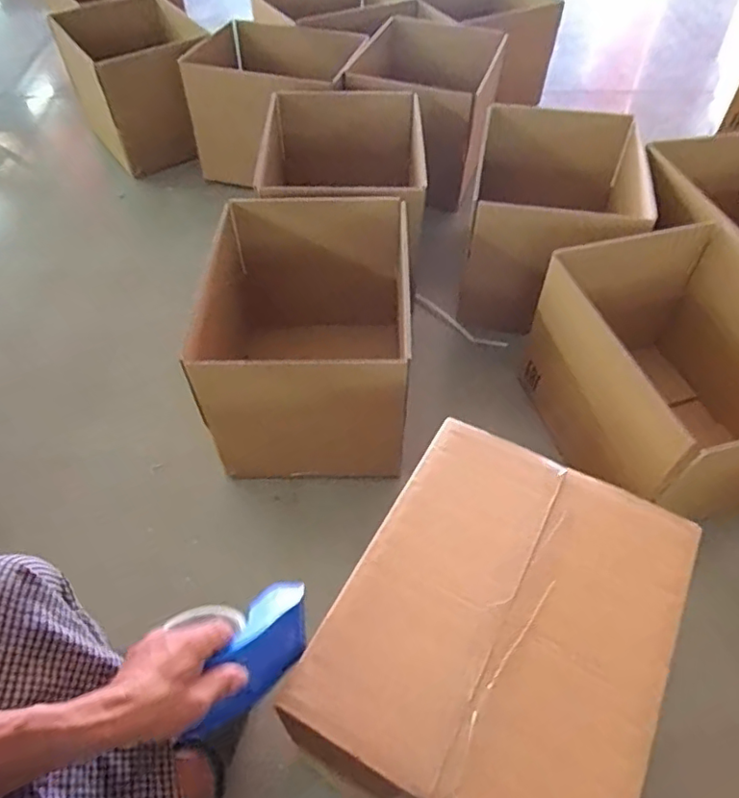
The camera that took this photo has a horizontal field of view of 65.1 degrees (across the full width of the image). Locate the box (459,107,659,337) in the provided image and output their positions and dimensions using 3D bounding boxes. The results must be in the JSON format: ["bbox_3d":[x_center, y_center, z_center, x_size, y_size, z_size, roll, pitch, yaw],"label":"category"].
[{"bbox_3d":[0.396,-0.399,1.294,0.337,0.298,0.400,10,52,7],"label":"box"}]

